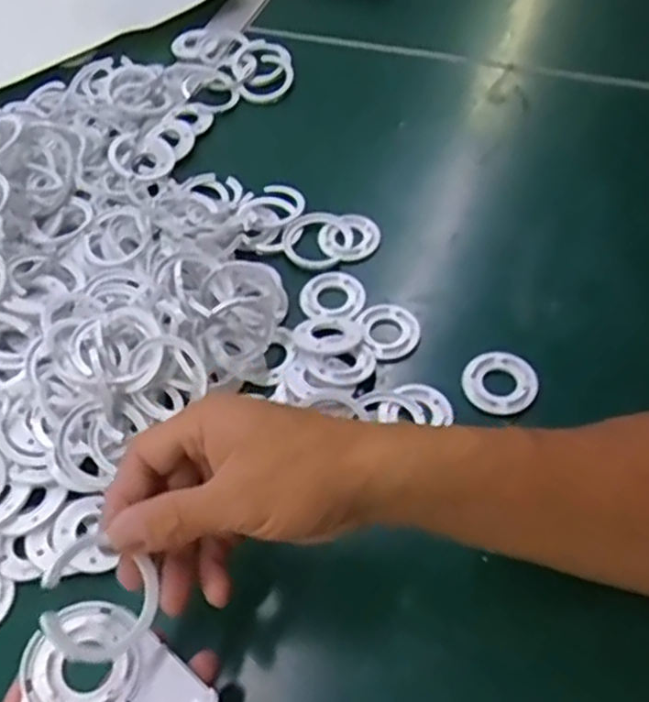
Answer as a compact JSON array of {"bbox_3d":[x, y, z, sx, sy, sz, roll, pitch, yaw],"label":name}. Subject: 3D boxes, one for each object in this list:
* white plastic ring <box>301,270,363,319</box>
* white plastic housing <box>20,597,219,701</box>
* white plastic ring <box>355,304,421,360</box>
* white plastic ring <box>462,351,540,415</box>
[{"bbox_3d":[0.006,-0.040,0.499,0.044,0.007,0.041,-3,54,4],"label":"white plastic ring"},{"bbox_3d":[-0.090,0.149,0.318,0.083,0.013,0.050,36,58,10],"label":"white plastic housing"},{"bbox_3d":[0.043,-0.015,0.478,0.037,0.008,0.044,-17,54,-6],"label":"white plastic ring"},{"bbox_3d":[0.109,0.020,0.448,0.041,0.007,0.045,-7,57,11],"label":"white plastic ring"}]

